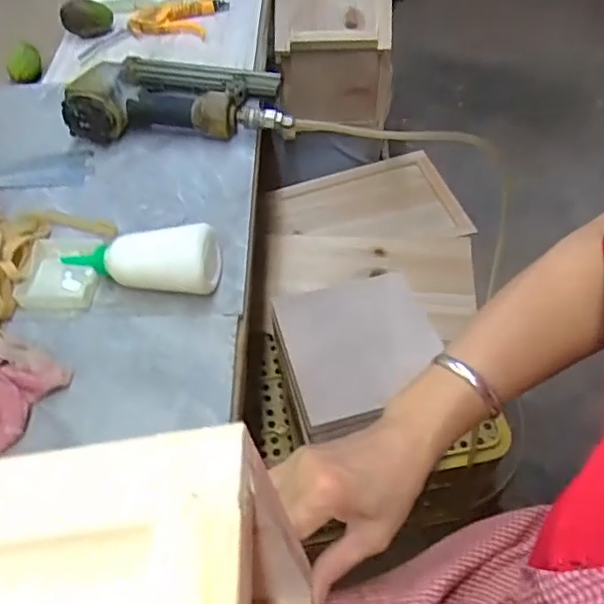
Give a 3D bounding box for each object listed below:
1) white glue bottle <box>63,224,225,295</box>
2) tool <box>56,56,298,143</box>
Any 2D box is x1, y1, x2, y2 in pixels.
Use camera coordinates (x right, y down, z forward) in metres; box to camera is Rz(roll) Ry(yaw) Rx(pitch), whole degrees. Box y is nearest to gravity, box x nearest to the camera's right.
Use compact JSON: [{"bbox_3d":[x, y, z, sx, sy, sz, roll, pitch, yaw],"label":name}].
[{"bbox_3d":[-0.157,-0.051,0.553,0.156,0.056,0.062,7,54,7],"label":"white glue bottle"},{"bbox_3d":[-0.142,-0.254,0.707,0.256,0.061,0.149,5,54,6],"label":"tool"}]

